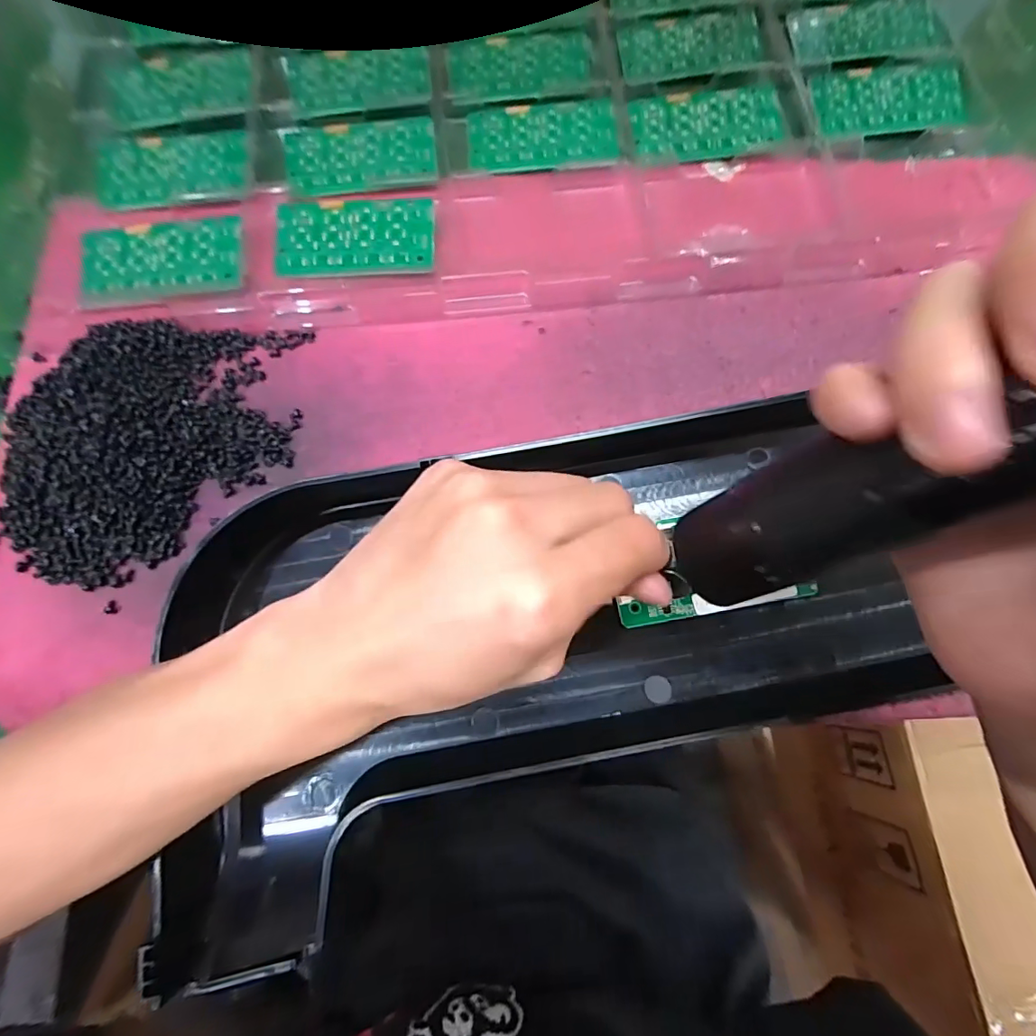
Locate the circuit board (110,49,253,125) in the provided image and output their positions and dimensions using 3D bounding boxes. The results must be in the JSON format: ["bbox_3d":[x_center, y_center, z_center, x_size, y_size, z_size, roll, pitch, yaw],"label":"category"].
[{"bbox_3d":[-0.223,-0.288,0.339,0.089,0.004,0.056,-7,75,-3],"label":"circuit board"}]

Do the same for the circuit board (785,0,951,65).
[{"bbox_3d":[0.238,-0.335,0.352,0.095,0.011,0.058,-3,75,-1],"label":"circuit board"}]

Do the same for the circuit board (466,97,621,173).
[{"bbox_3d":[0.016,-0.247,0.331,0.094,0.008,0.055,-5,75,-2],"label":"circuit board"}]

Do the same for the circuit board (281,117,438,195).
[{"bbox_3d":[-0.100,-0.230,0.324,0.094,0.004,0.051,-6,75,-2],"label":"circuit board"}]

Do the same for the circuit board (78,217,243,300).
[{"bbox_3d":[-0.207,-0.150,0.297,0.091,0.004,0.048,-5,75,-2],"label":"circuit board"}]

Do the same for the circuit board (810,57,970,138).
[{"bbox_3d":[0.239,-0.273,0.331,0.094,0.009,0.056,-7,75,-2],"label":"circuit board"}]

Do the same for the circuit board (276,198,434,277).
[{"bbox_3d":[-0.096,-0.167,0.302,0.092,0.006,0.048,-1,75,-1],"label":"circuit board"}]

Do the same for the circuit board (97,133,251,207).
[{"bbox_3d":[-0.215,-0.220,0.318,0.089,0.004,0.052,-6,75,-2],"label":"circuit board"}]

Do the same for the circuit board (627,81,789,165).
[{"bbox_3d":[0.120,-0.255,0.329,0.095,0.010,0.049,-9,75,-3],"label":"circuit board"}]

